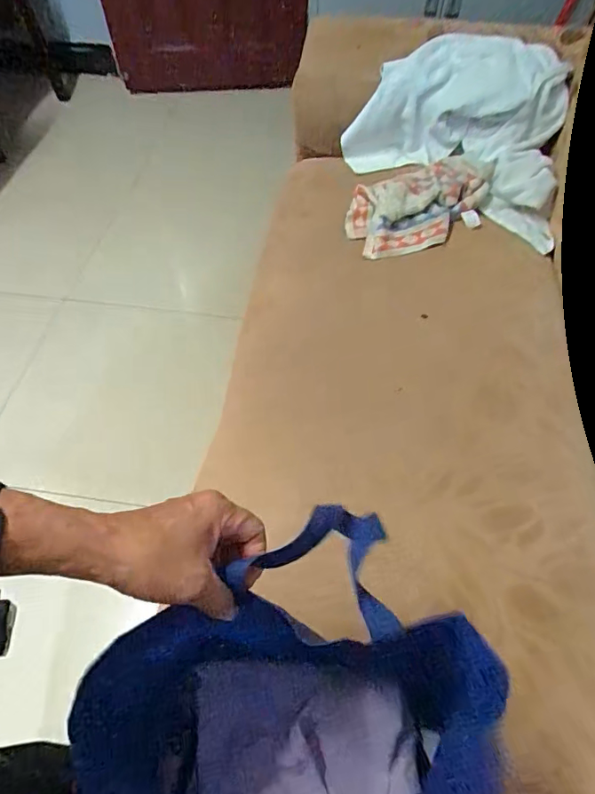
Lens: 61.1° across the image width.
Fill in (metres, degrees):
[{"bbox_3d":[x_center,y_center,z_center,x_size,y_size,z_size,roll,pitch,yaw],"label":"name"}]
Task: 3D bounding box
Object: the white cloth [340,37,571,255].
[{"bbox_3d":[0.426,-0.636,1.161,0.539,0.207,0.343,34,63,21],"label":"white cloth"}]

